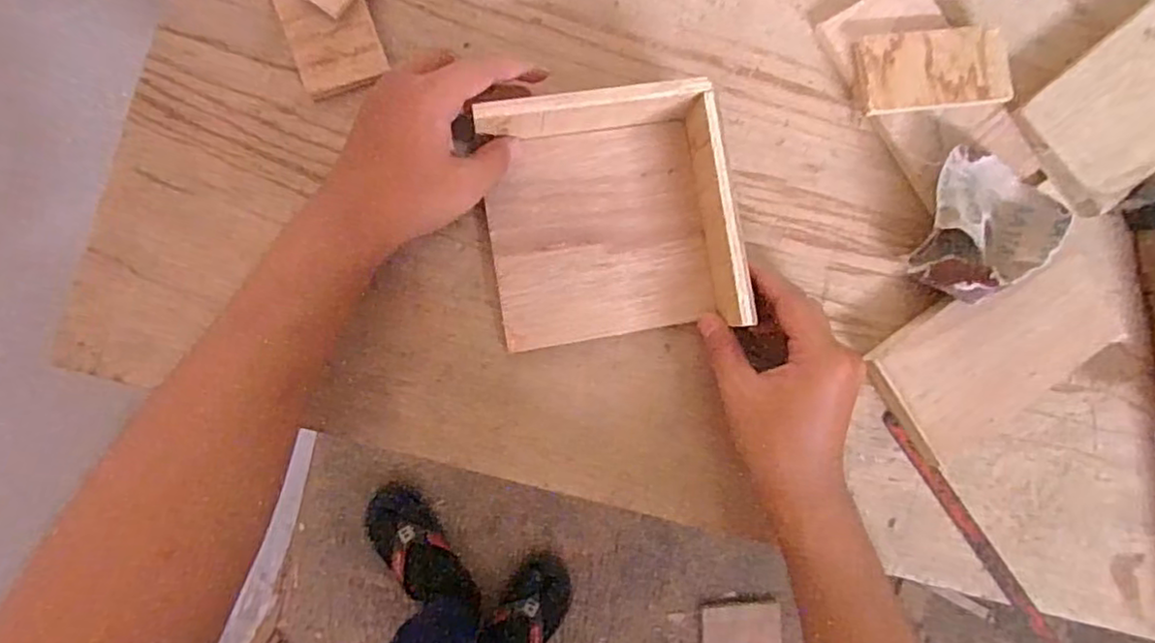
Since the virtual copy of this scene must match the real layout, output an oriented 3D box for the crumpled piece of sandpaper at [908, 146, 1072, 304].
[{"bbox_3d":[0.260,-0.055,0.396,0.083,0.029,0.096,22,84,-5],"label":"crumpled piece of sandpaper"}]

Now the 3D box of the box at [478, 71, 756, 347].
[{"bbox_3d":[0.020,-0.060,0.373,0.137,0.043,0.134,-6,87,-7],"label":"box"}]

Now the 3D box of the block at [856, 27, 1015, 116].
[{"bbox_3d":[0.231,-0.162,0.419,0.099,0.015,0.051,-8,88,-7],"label":"block"}]

